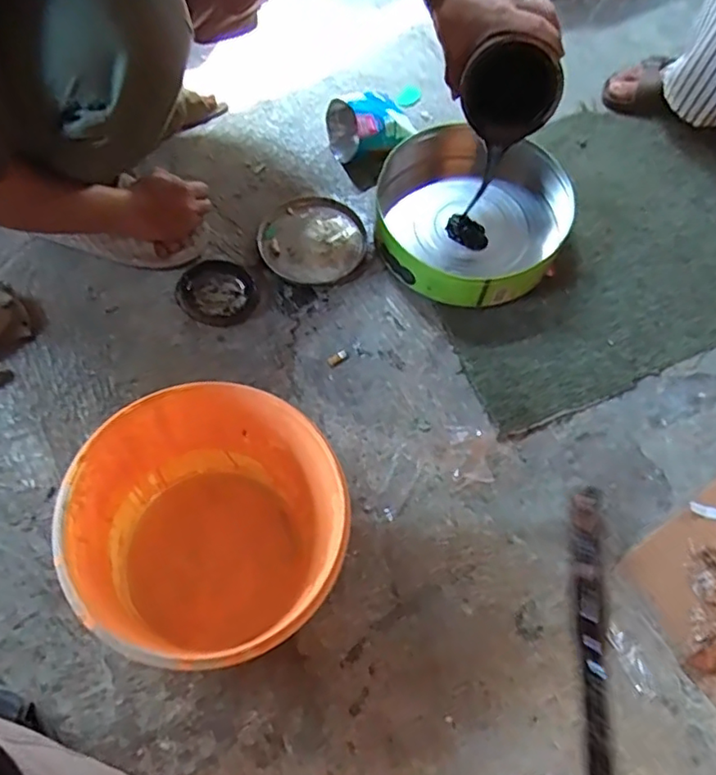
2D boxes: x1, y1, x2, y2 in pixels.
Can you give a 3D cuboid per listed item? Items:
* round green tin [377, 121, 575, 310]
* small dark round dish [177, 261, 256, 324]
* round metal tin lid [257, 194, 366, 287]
[{"bbox_3d":[0.144,-0.234,0.817,0.253,0.074,0.239,1,69,-4],"label":"round green tin"},{"bbox_3d":[-0.182,-0.125,0.783,0.101,0.015,0.096,1,69,-4],"label":"small dark round dish"},{"bbox_3d":[-0.061,-0.213,0.838,0.141,0.015,0.150,1,69,-4],"label":"round metal tin lid"}]

